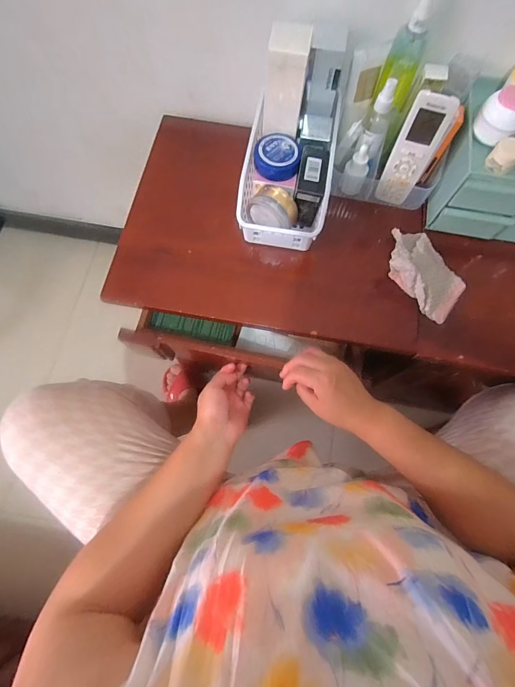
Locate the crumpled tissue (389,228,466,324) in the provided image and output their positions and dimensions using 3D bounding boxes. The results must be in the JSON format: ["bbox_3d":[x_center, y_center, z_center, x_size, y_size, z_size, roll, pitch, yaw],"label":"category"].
[{"bbox_3d":[0.246,-0.110,0.504,0.080,0.035,0.153,-26,75,-8],"label":"crumpled tissue"}]

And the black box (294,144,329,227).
[{"bbox_3d":[0.078,-0.234,0.509,0.043,0.080,0.102,10,73,2],"label":"black box"}]

